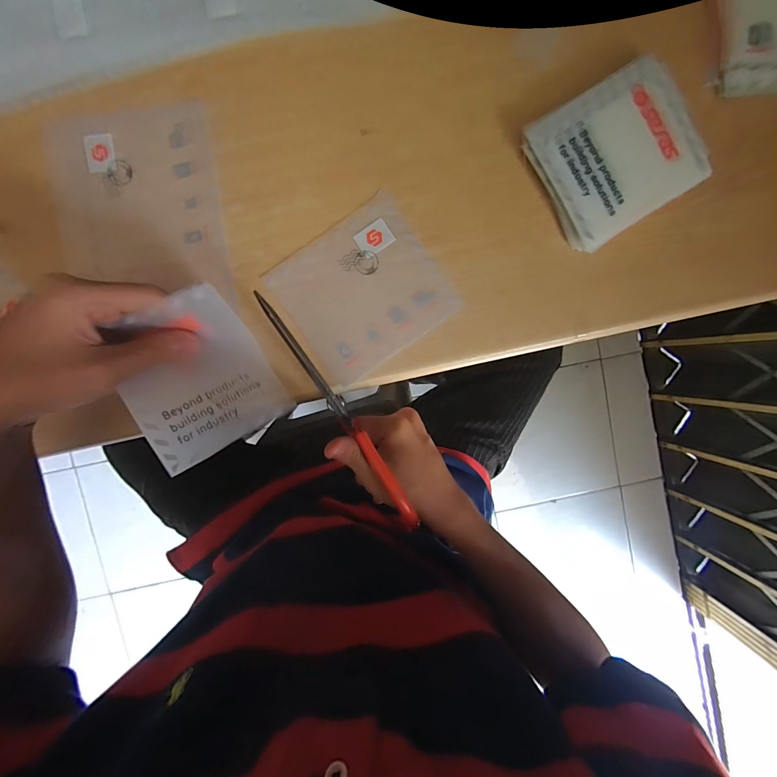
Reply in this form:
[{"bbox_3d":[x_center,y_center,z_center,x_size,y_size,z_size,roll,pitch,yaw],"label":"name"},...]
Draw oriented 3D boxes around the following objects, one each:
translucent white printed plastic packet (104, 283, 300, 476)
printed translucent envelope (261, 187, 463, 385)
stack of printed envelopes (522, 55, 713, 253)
[{"bbox_3d":[-0.130,-0.005,0.236,0.090,0.019,0.103,-32,110,-19],"label":"translucent white printed plastic packet"},{"bbox_3d":[-0.020,-0.078,0.278,0.119,0.004,0.109,-35,95,1],"label":"printed translucent envelope"},{"bbox_3d":[0.174,-0.179,0.267,0.113,0.015,0.104,-32,95,1],"label":"stack of printed envelopes"}]

